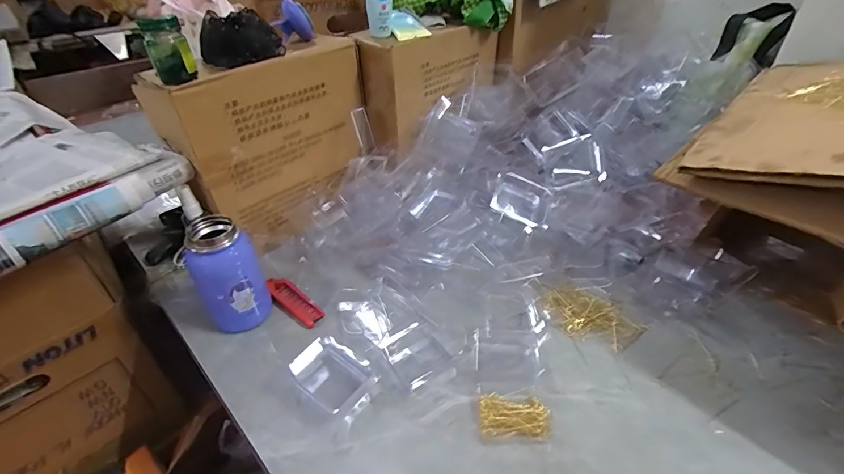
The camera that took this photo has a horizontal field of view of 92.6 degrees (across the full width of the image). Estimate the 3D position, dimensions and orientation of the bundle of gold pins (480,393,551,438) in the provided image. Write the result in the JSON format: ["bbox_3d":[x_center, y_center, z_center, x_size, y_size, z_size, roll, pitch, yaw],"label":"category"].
[{"bbox_3d":[0.095,0.184,0.415,0.069,0.010,0.040,1,39,1],"label":"bundle of gold pins"}]

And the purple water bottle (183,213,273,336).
[{"bbox_3d":[-0.238,0.047,0.496,0.062,0.133,0.064,-3,39,-4],"label":"purple water bottle"}]

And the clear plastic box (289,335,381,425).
[{"bbox_3d":[-0.094,0.153,0.448,0.087,0.028,0.063,24,45,27],"label":"clear plastic box"}]

